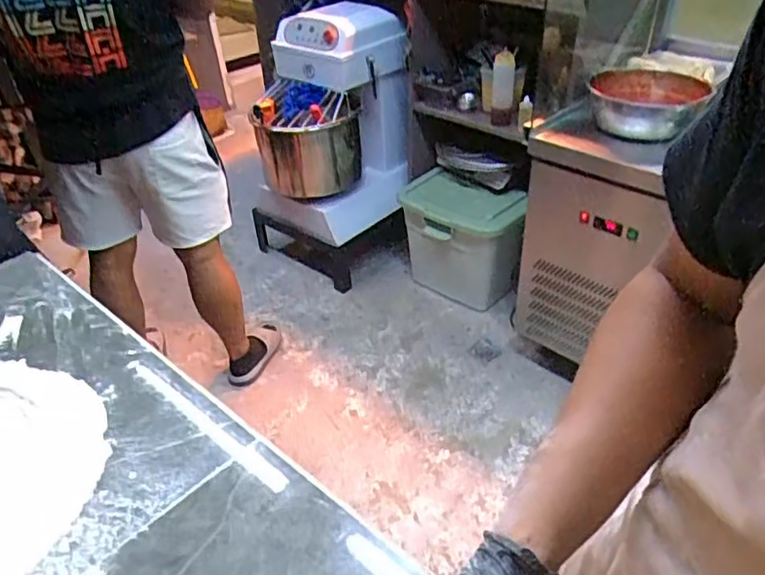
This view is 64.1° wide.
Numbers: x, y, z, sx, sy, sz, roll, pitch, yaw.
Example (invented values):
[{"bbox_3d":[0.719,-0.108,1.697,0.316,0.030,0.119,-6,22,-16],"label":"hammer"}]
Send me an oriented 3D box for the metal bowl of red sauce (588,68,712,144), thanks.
[{"bbox_3d":[0.662,-0.473,1.575,0.241,0.096,0.304,0,37,3],"label":"metal bowl of red sauce"}]

